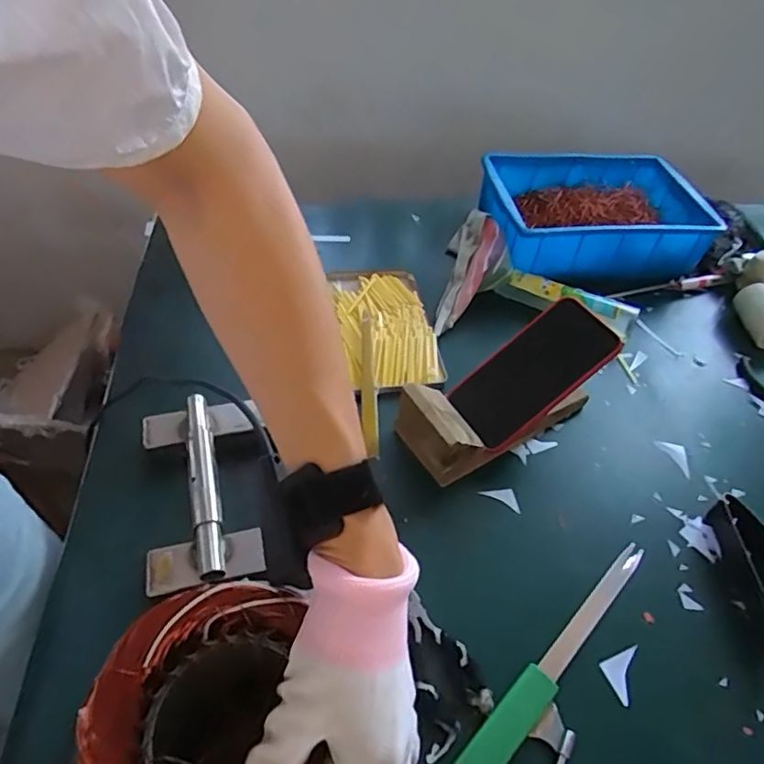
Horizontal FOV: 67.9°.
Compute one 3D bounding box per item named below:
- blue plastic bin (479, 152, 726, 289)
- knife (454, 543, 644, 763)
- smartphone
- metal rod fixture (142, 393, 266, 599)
[{"bbox_3d":[0.296,-0.230,0.810,0.312,0.107,0.193,-3,48,-8],"label":"blue plastic bin"},{"bbox_3d":[0.135,0.214,0.436,0.026,0.013,0.267,36,54,28],"label":"knife"},{"bbox_3d":[0.148,-0.009,0.560,0.162,0.015,0.074,-39,73,3],"label":"smartphone"},{"bbox_3d":[-0.155,0.089,0.491,0.095,0.032,0.172,-10,47,-13],"label":"metal rod fixture"}]

